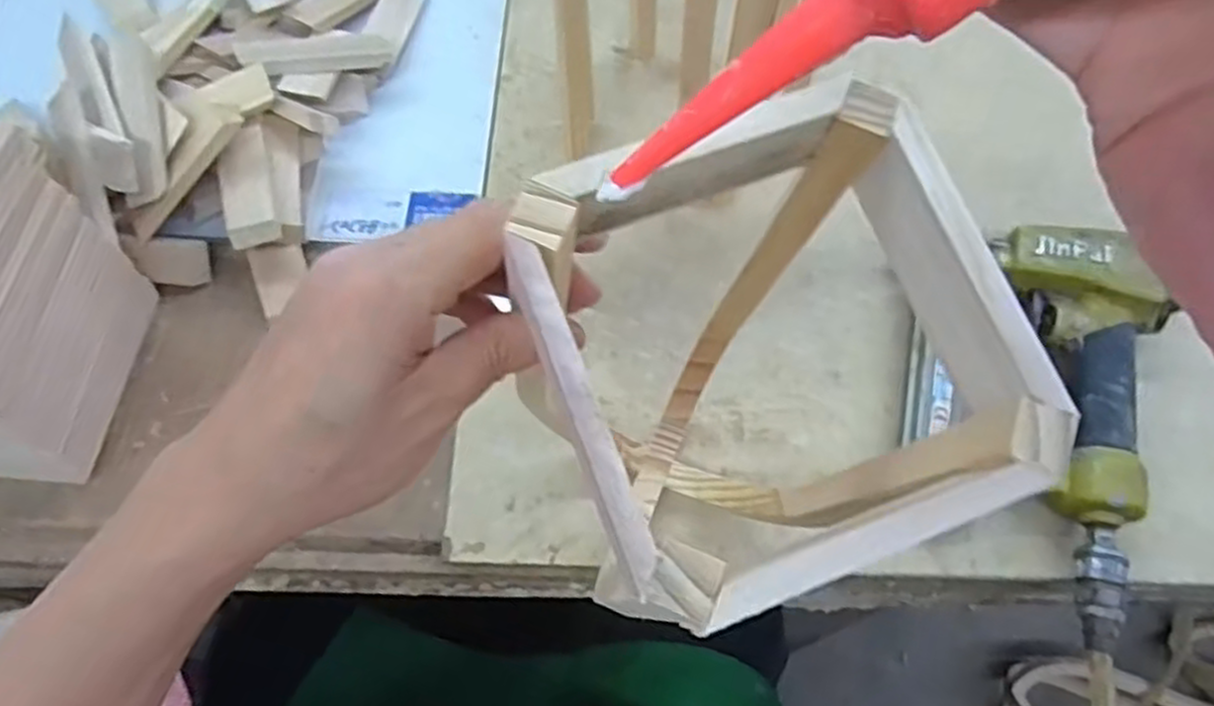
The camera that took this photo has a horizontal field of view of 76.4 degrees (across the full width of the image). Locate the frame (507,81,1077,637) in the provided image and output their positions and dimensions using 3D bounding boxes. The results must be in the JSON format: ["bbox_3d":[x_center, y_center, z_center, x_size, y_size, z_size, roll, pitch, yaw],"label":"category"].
[{"bbox_3d":[0.043,0.035,0.300,0.120,0.244,0.131,-20,66,-10],"label":"frame"}]

